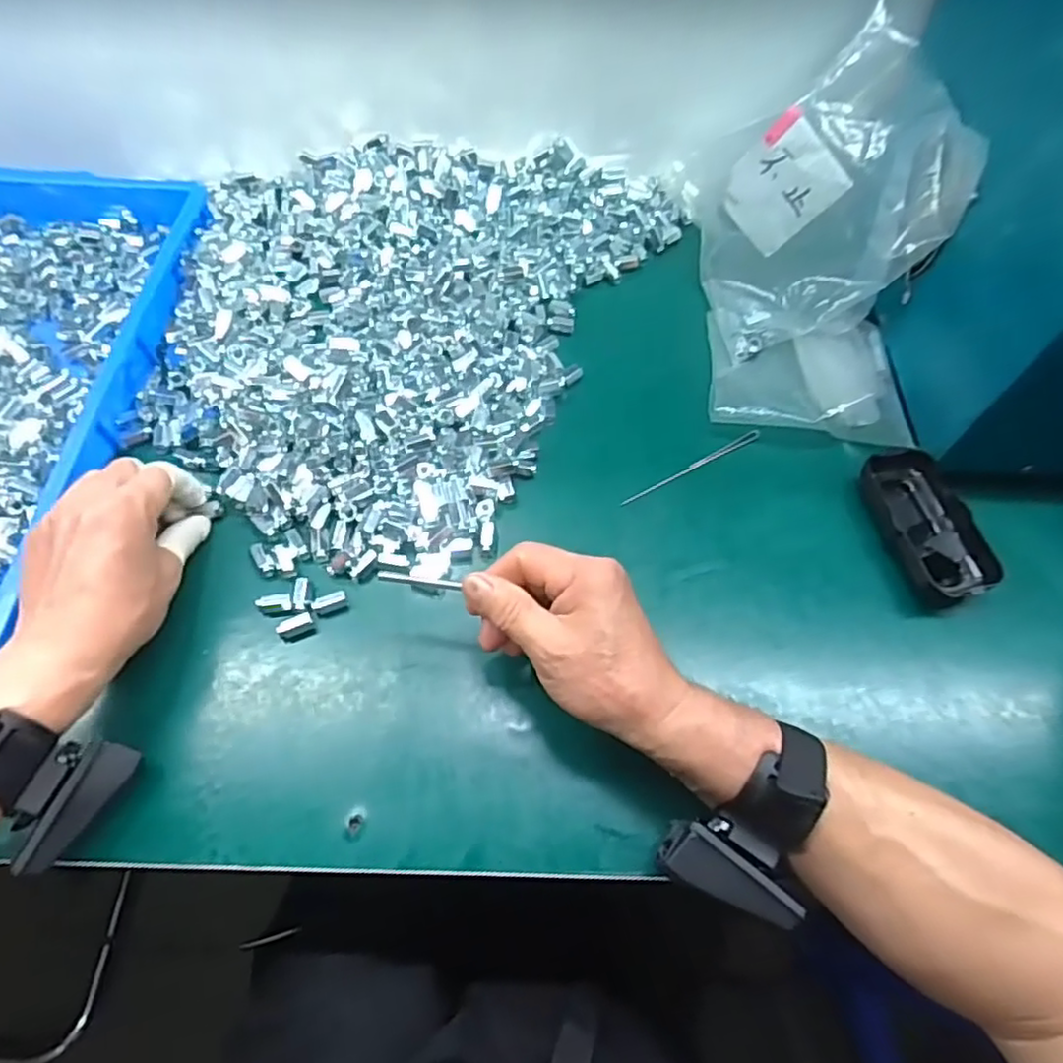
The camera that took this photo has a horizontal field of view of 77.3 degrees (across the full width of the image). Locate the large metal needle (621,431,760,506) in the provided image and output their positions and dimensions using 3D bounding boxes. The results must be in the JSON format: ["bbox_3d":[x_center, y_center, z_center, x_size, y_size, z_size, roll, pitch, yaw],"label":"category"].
[{"bbox_3d":[0.118,-0.049,0.489,0.124,0.004,0.008,-25,65,-15],"label":"large metal needle"}]

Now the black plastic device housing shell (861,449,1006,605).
[{"bbox_3d":[0.269,-0.007,0.456,0.055,0.029,0.116,-10,62,-7],"label":"black plastic device housing shell"}]

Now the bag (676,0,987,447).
[{"bbox_3d":[0.212,-0.216,0.496,0.150,0.151,0.263,3,62,-1],"label":"bag"}]

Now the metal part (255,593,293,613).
[{"bbox_3d":[-0.165,0.045,0.425,0.023,0.004,0.012,-5,62,-5],"label":"metal part"}]

